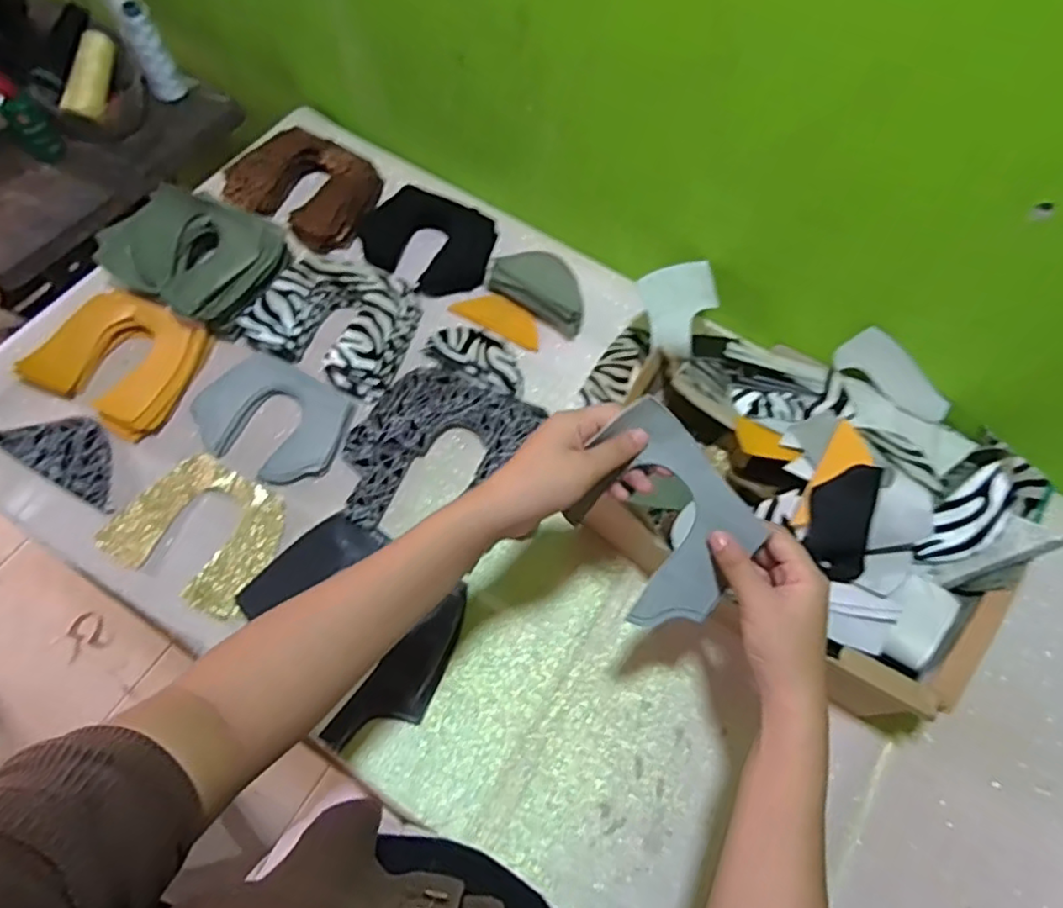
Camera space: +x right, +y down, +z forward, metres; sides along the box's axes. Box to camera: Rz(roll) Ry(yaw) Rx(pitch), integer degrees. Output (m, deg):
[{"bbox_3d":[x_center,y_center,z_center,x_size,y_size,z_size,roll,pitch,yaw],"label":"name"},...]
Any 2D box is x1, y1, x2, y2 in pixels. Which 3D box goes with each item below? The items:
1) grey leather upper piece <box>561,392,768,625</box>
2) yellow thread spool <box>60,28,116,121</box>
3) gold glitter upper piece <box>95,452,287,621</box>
[{"bbox_3d":[0.087,0.044,0.424,0.102,0.015,0.146,-35,96,7],"label":"grey leather upper piece"},{"bbox_3d":[-0.553,-0.476,0.801,0.033,0.035,0.110,17,90,5],"label":"yellow thread spool"},{"bbox_3d":[-0.318,0.071,0.616,0.157,0.005,0.123,26,69,10],"label":"gold glitter upper piece"}]

